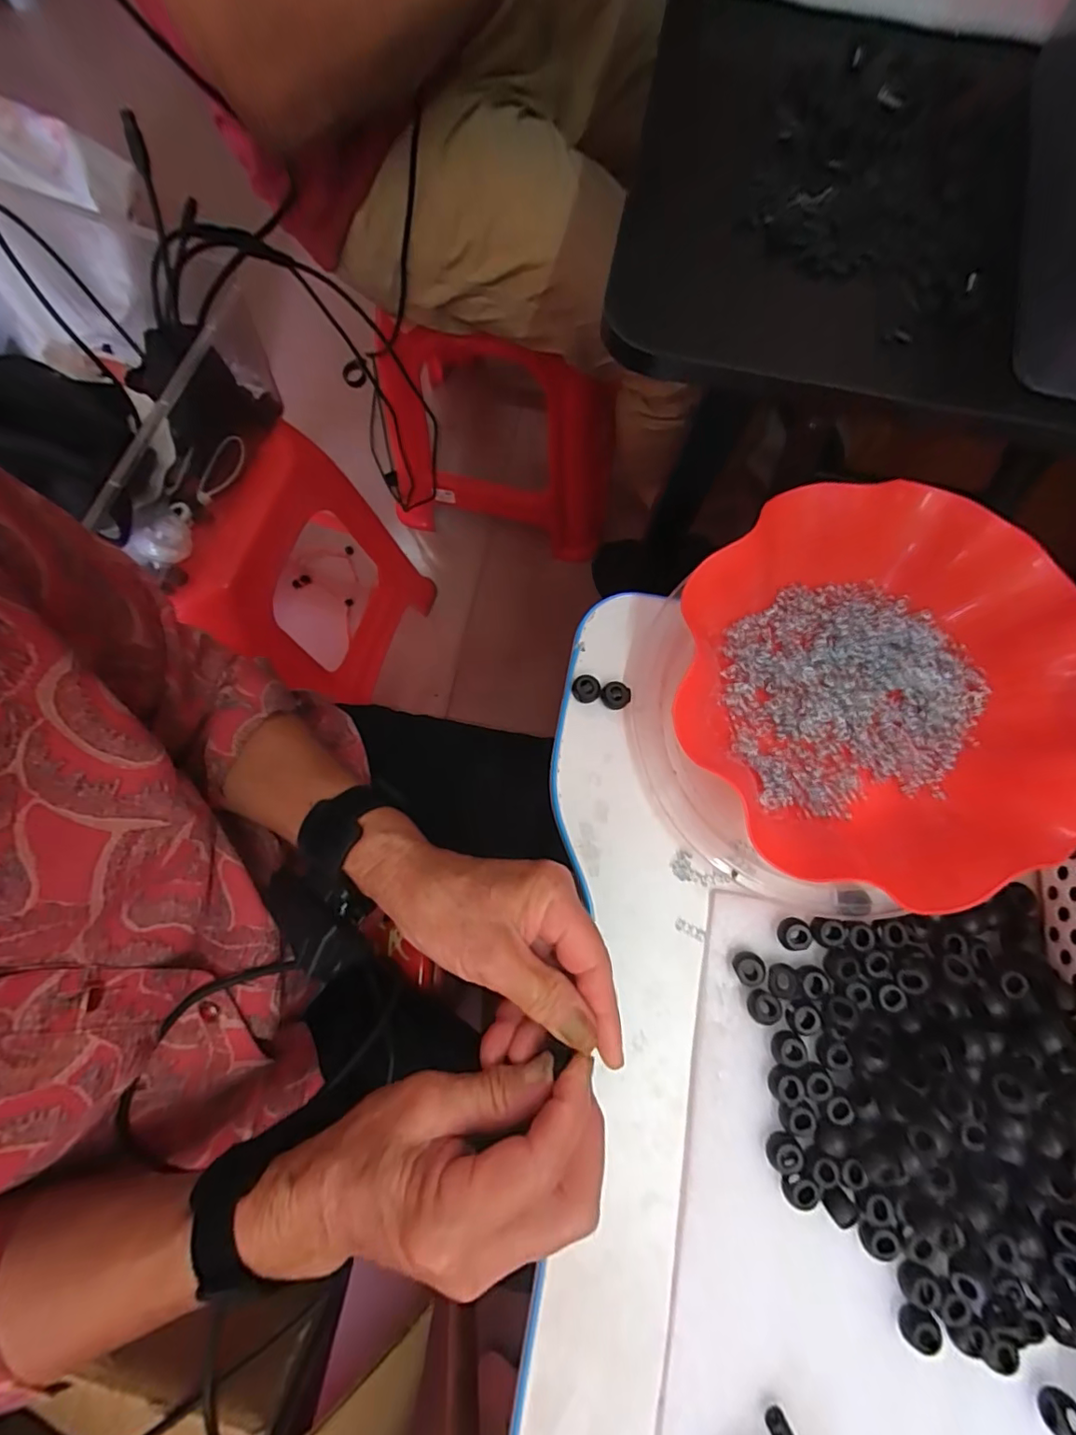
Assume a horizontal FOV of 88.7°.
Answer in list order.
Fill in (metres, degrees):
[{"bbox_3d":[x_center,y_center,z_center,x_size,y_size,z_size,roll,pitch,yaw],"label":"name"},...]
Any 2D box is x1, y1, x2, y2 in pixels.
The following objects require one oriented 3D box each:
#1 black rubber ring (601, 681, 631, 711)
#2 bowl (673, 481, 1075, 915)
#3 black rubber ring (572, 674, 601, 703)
[{"bbox_3d":[0.049,-0.014,0.350,0.018,0.008,0.016,35,80,7],"label":"black rubber ring"},{"bbox_3d":[0.190,-0.016,0.320,0.208,0.068,0.215,0,78,0],"label":"bowl"},{"bbox_3d":[0.031,-0.018,0.350,0.017,0.011,0.017,0,78,0],"label":"black rubber ring"}]

